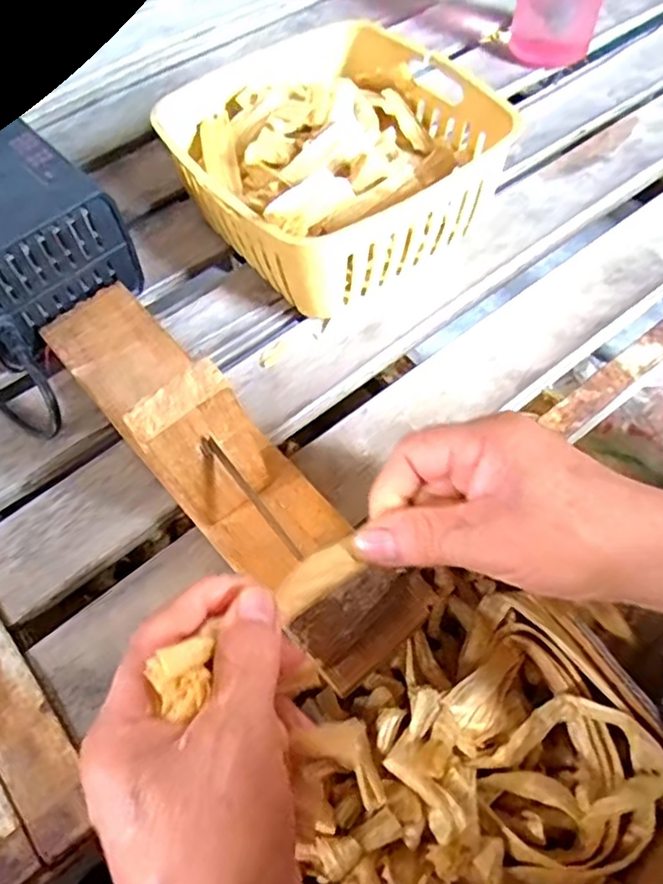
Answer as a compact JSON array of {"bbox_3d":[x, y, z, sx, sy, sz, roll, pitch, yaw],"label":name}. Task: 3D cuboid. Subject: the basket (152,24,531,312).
[{"bbox_3d":[0.001,-0.187,0.444,0.188,0.085,0.184,-25,62,-16],"label":"basket"}]

